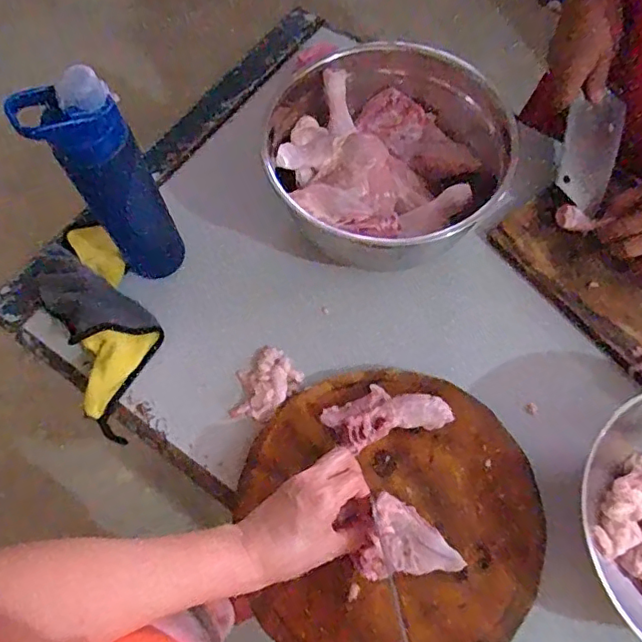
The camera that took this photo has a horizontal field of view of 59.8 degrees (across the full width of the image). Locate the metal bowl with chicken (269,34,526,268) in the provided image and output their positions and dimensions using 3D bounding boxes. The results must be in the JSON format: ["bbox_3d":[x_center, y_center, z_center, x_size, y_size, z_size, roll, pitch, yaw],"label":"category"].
[{"bbox_3d":[0.072,-0.181,0.633,0.261,0.128,0.214,-33,69,-13],"label":"metal bowl with chicken"}]

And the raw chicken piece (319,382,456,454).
[{"bbox_3d":[0.065,0.092,0.562,0.120,0.022,0.058,-16,66,-6],"label":"raw chicken piece"}]

